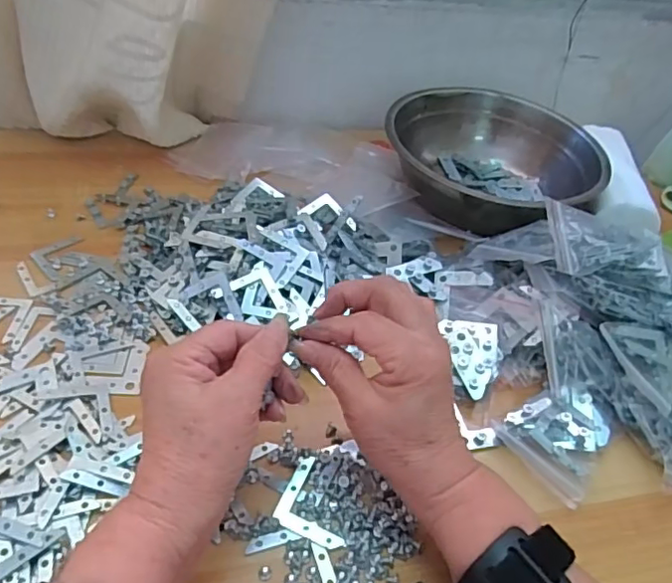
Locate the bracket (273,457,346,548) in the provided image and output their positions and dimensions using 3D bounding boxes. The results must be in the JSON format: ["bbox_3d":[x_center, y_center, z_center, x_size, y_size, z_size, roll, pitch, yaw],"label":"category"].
[{"bbox_3d":[-0.019,0.125,0.326,0.031,0.004,0.054,-15,51,-13],"label":"bracket"}]

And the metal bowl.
[{"bbox_3d":[0.152,-0.132,0.567,0.192,0.073,0.184,1,44,-1],"label":"metal bowl"}]

